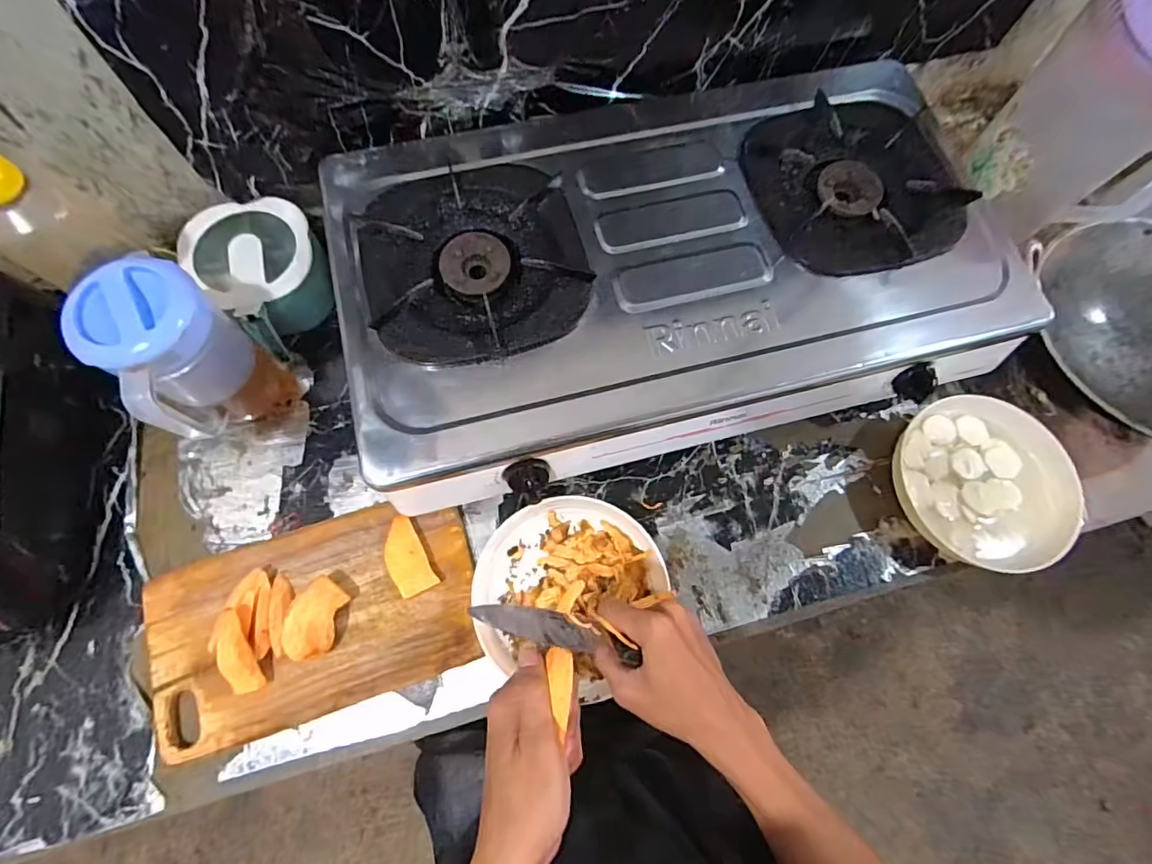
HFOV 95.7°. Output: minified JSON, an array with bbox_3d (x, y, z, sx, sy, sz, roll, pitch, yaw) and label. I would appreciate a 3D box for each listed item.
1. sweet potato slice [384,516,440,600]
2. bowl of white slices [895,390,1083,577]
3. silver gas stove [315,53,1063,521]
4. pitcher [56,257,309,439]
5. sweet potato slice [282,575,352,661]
[{"bbox_3d":[-0.171,0.127,0.530,0.037,0.021,0.077,-28,75,-11],"label":"sweet potato slice"},{"bbox_3d":[0.437,0.056,0.565,0.168,0.047,0.182,1,72,-2],"label":"bowl of white slices"},{"bbox_3d":[0.089,-0.190,0.568,0.656,0.114,0.401,-13,73,-6],"label":"silver gas stove"},{"bbox_3d":[-0.372,-0.066,0.508,0.090,0.184,0.110,34,74,8],"label":"pitcher"},{"bbox_3d":[-0.247,0.178,0.497,0.038,0.045,0.072,13,72,2],"label":"sweet potato slice"}]

